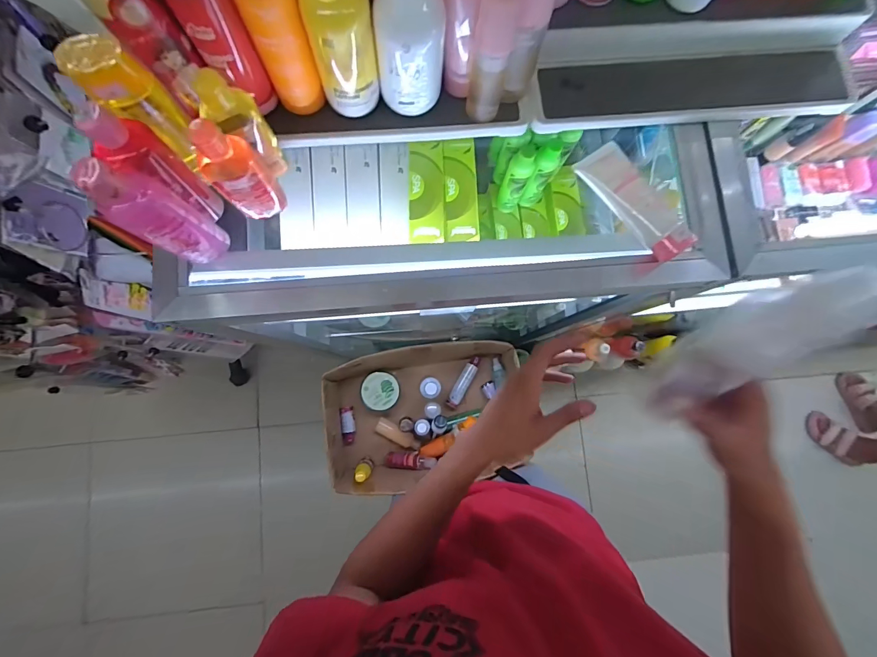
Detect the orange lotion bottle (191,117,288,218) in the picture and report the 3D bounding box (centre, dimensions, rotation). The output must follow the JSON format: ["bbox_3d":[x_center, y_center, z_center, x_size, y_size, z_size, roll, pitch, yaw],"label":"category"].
[{"bbox_3d":[-0.179,-0.137,0.342,0.028,0.117,0.045,44,84,4],"label":"orange lotion bottle"}]

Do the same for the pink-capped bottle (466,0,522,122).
[{"bbox_3d":[0.049,-0.249,0.342,0.033,0.122,0.035,11,83,0],"label":"pink-capped bottle"}]

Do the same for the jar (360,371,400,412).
[{"bbox_3d":[-0.150,0.162,0.967,0.096,0.047,0.097,0,83,-1],"label":"jar"}]

